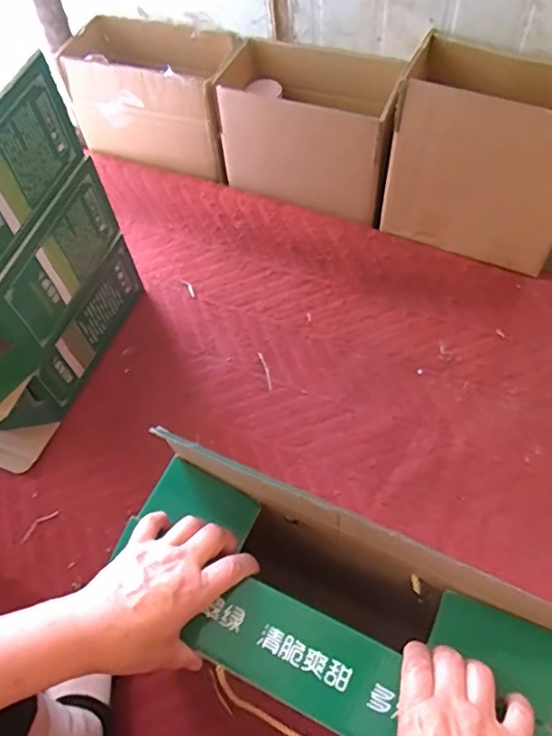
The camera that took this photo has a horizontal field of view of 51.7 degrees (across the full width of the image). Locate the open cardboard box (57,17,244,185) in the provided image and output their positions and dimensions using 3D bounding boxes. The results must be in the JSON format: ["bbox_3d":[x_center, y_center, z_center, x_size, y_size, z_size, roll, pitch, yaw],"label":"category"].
[{"bbox_3d":[-0.201,-0.467,0.982,0.282,0.168,0.164,14,61,12],"label":"open cardboard box"}]

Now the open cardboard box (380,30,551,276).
[{"bbox_3d":[0.307,-0.306,0.830,0.259,0.238,0.153,19,62,15],"label":"open cardboard box"}]

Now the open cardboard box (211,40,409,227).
[{"bbox_3d":[0.060,-0.396,0.949,0.284,0.176,0.164,19,62,14],"label":"open cardboard box"}]

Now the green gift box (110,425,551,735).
[{"bbox_3d":[0.045,0.262,0.565,0.349,0.299,0.164,21,62,15],"label":"green gift box"}]

